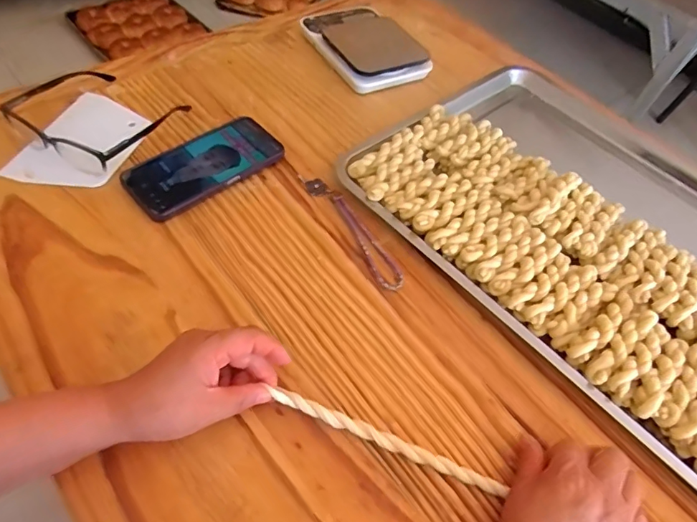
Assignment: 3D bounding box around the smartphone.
[{"bbox_3d":[-0.152,-0.102,0.513,0.159,0.018,0.075,-34,63,-27],"label":"smartphone"}]

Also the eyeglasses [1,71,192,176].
[{"bbox_3d":[-0.275,-0.165,0.521,0.154,0.047,0.142,27,56,10],"label":"eyeglasses"}]

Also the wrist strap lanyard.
[{"bbox_3d":[0.003,-0.036,0.488,0.028,0.007,0.163,-24,62,-23],"label":"wrist strap lanyard"}]

